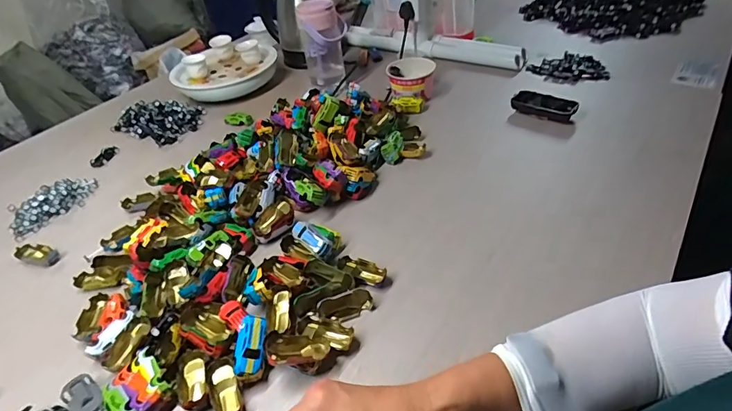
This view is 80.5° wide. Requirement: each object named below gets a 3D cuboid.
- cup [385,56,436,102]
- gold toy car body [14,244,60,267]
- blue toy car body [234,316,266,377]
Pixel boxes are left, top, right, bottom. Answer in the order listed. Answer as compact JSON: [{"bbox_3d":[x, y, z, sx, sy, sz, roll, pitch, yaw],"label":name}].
[{"bbox_3d":[0.090,-0.251,0.869,0.095,0.064,0.084,1,42,10],"label":"cup"},{"bbox_3d":[-0.502,0.075,0.661,0.059,0.013,0.031,15,44,5],"label":"gold toy car body"},{"bbox_3d":[-0.125,0.151,0.468,0.028,0.011,0.062,-1,61,8],"label":"blue toy car body"}]

